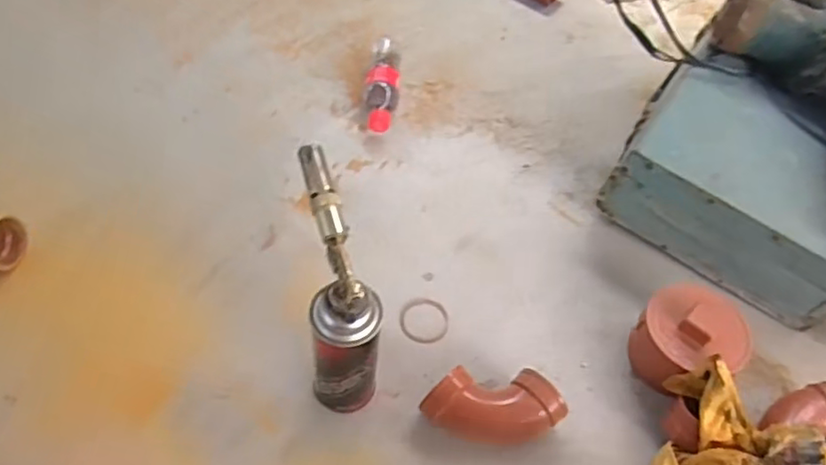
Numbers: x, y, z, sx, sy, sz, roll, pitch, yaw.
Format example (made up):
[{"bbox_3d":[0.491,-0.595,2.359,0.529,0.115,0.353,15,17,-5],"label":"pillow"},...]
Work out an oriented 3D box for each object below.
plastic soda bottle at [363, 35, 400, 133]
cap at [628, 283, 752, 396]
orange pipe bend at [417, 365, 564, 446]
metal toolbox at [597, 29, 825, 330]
[{"bbox_3d":[-0.046,-0.226,0.948,0.053,0.050,0.188,5,53,-1],"label":"plastic soda bottle"},{"bbox_3d":[0.303,0.116,0.695,0.108,0.092,0.101,2,53,-3],"label":"cap"},{"bbox_3d":[0.082,0.184,0.653,0.144,0.058,0.066,1,54,-6],"label":"orange pipe bend"},{"bbox_3d":[0.438,-0.067,0.824,0.296,0.137,0.253,31,57,17],"label":"metal toolbox"}]

